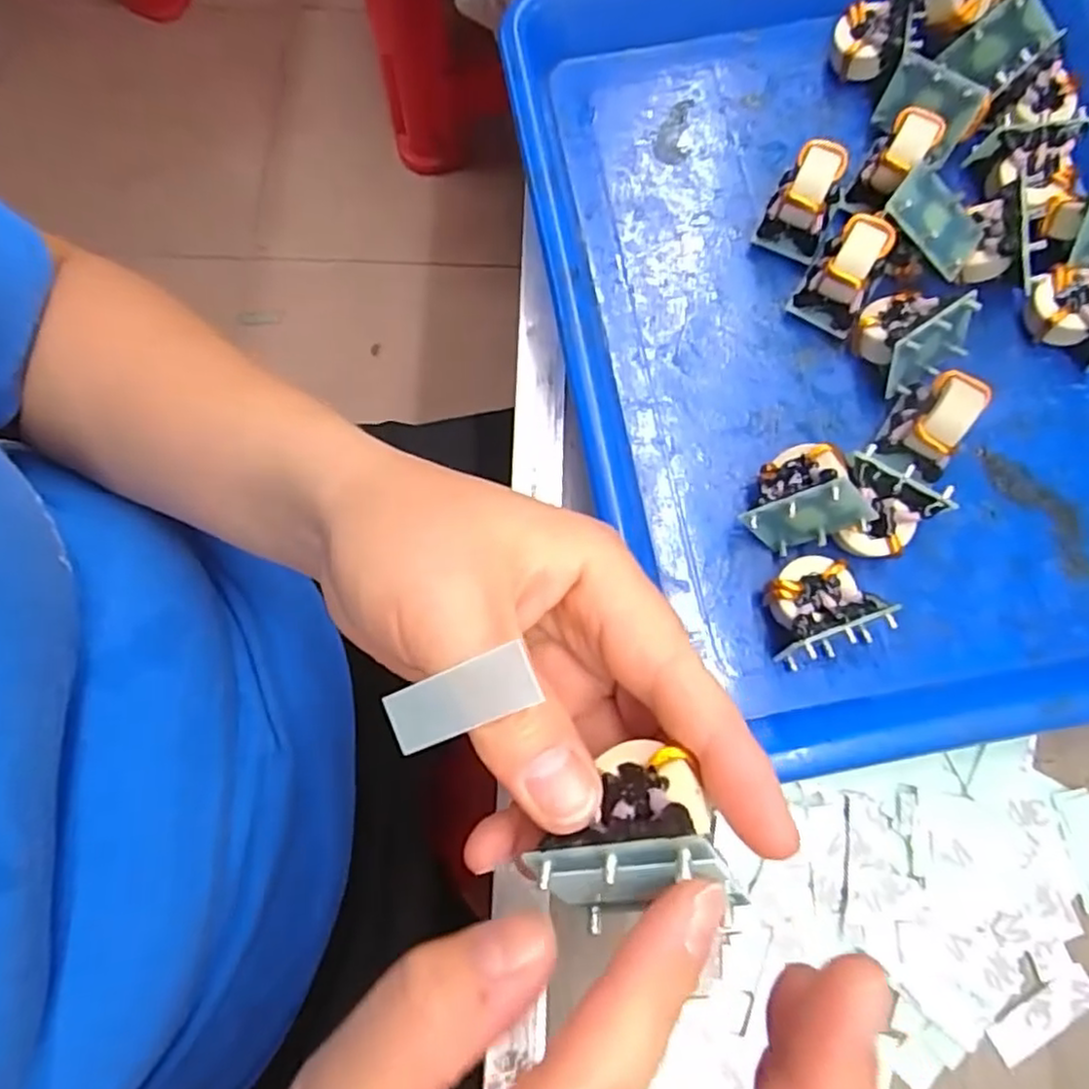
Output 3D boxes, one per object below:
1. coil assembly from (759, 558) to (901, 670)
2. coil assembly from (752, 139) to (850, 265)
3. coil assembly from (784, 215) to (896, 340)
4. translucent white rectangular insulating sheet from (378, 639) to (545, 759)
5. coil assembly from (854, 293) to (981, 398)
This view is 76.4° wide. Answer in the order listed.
[{"bbox_3d":[0.094,0.022,0.241,0.035,0.026,0.034,-26,78,-4],"label":"coil assembly"},{"bbox_3d":[0.103,-0.135,0.275,0.024,0.036,0.028,28,79,7],"label":"coil assembly"},{"bbox_3d":[0.116,-0.105,0.267,0.025,0.036,0.032,30,80,8],"label":"coil assembly"},{"bbox_3d":[-0.018,0.033,0.146,0.037,0.004,0.013,-27,76,27],"label":"translucent white rectangular insulating sheet"},{"bbox_3d":[0.138,-0.081,0.263,0.034,0.027,0.031,-33,56,-7],"label":"coil assembly"}]

